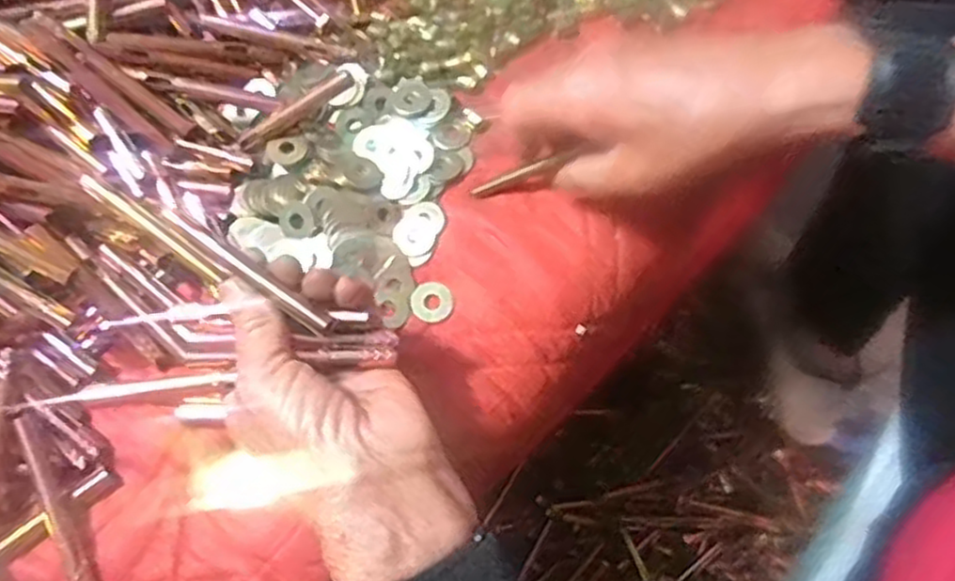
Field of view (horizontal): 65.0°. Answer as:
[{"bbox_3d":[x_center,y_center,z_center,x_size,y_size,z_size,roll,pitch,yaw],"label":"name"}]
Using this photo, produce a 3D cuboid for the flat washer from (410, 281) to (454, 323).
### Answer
[{"bbox_3d":[-0.024,0.006,0.391,0.021,0.004,0.023,0,69,1],"label":"flat washer"}]

